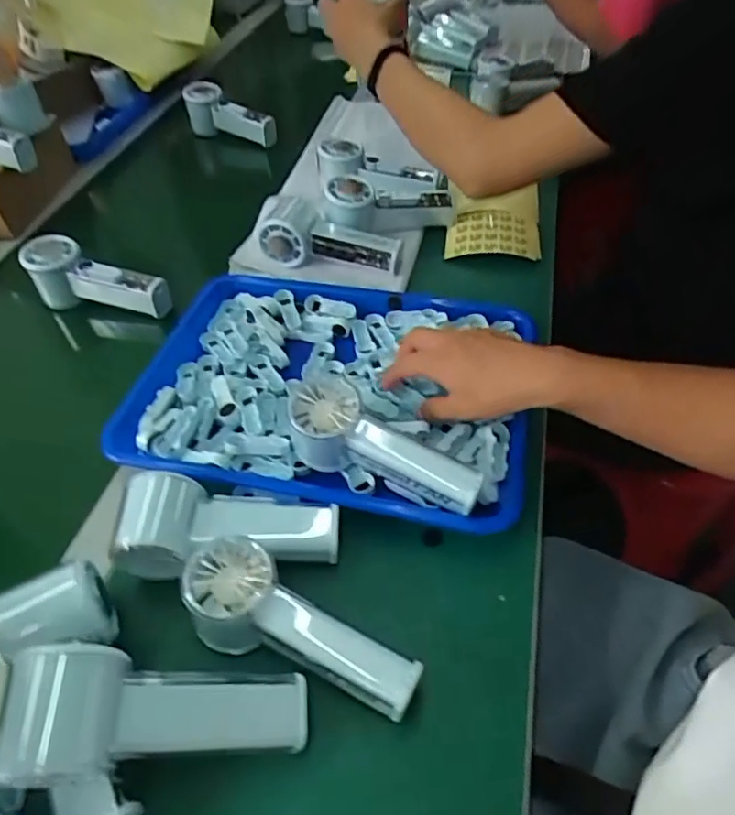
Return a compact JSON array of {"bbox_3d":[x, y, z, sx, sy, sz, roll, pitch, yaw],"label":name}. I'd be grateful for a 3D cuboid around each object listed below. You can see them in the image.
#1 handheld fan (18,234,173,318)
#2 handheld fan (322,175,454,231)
[{"bbox_3d":[-0.276,-0.130,0.603,0.140,0.061,0.045,13,51,16],"label":"handheld fan"},{"bbox_3d":[0.026,-0.229,0.673,0.158,0.047,0.037,-5,45,-25],"label":"handheld fan"}]

